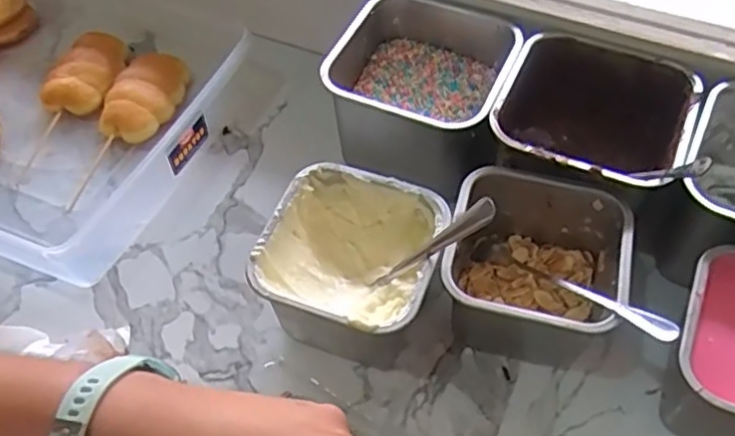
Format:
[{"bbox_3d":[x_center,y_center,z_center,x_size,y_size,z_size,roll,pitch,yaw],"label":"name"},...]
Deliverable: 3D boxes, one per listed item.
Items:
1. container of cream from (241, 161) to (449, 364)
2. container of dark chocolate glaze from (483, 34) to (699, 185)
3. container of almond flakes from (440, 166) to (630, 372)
[{"bbox_3d":[-0.008,0.041,0.486,0.117,0.096,0.117,17,57,14],"label":"container of cream"},{"bbox_3d":[0.173,-0.066,0.526,0.135,0.080,0.136,20,58,16],"label":"container of dark chocolate glaze"},{"bbox_3d":[0.117,0.041,0.483,0.118,0.095,0.120,14,56,12],"label":"container of almond flakes"}]

